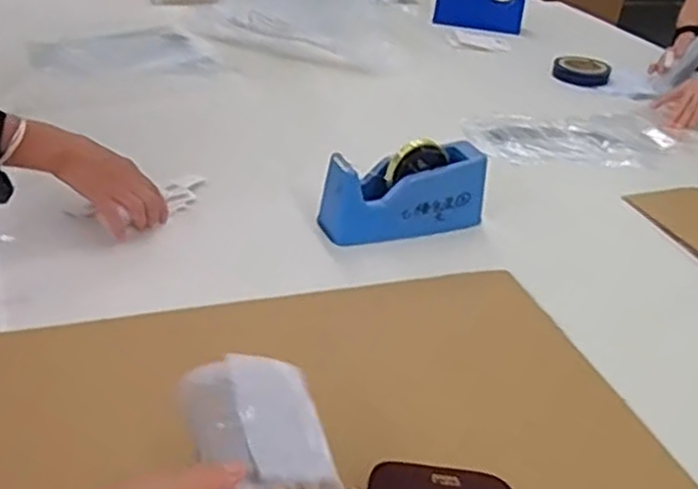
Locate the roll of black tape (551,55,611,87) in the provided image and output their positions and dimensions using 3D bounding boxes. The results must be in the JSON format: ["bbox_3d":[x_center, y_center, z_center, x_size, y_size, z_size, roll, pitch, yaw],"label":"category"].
[{"bbox_3d":[0.452,-0.339,1.479,0.105,0.031,0.105,15,34,11],"label":"roll of black tape"}]

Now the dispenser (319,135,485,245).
[{"bbox_3d":[0.070,-0.066,0.927,0.201,0.088,0.071,-12,38,-26],"label":"dispenser"}]

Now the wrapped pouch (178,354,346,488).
[{"bbox_3d":[-0.065,0.132,0.543,0.091,0.032,0.136,-5,35,-18],"label":"wrapped pouch"}]

